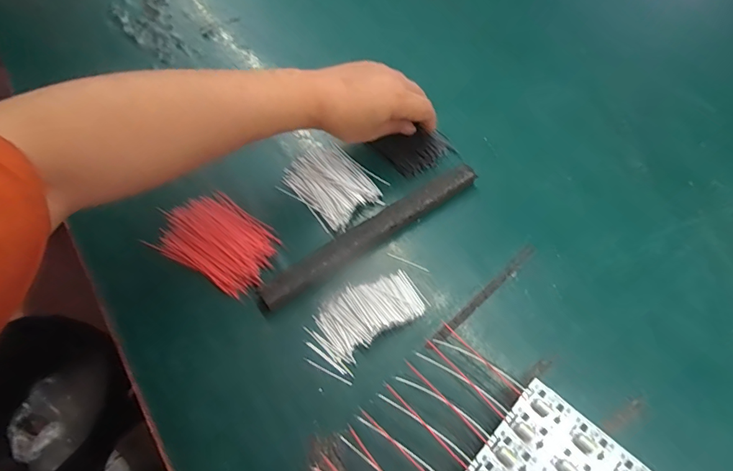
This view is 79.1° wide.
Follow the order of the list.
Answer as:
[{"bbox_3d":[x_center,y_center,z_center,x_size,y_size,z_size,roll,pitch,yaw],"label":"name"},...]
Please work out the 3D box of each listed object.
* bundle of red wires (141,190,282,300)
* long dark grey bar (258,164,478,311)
[{"bbox_3d":[-0.137,0.002,0.415,0.112,0.017,0.076,27,63,15],"label":"bundle of red wires"},{"bbox_3d":[0.007,-0.004,0.413,0.230,0.020,0.022,-32,64,-17],"label":"long dark grey bar"}]

